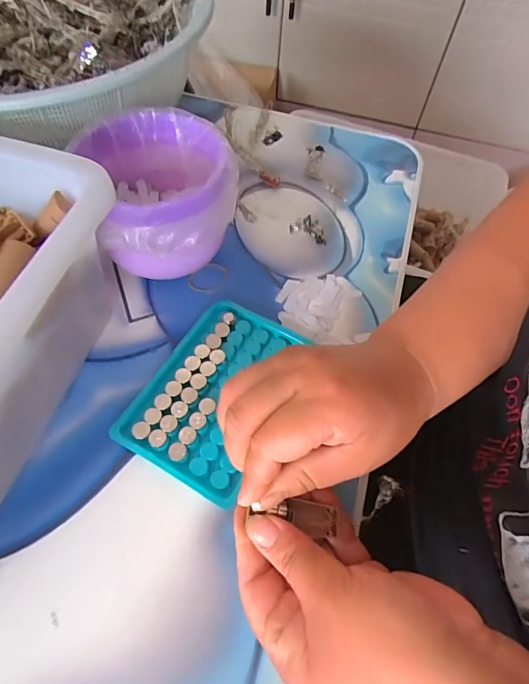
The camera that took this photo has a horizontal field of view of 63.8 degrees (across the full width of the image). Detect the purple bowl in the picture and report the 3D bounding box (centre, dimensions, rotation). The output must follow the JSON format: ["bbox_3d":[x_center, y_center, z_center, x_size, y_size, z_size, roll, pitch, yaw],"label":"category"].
[{"bbox_3d":[-0.078,-0.111,0.321,0.105,0.067,0.110,-26,64,-17],"label":"purple bowl"}]

